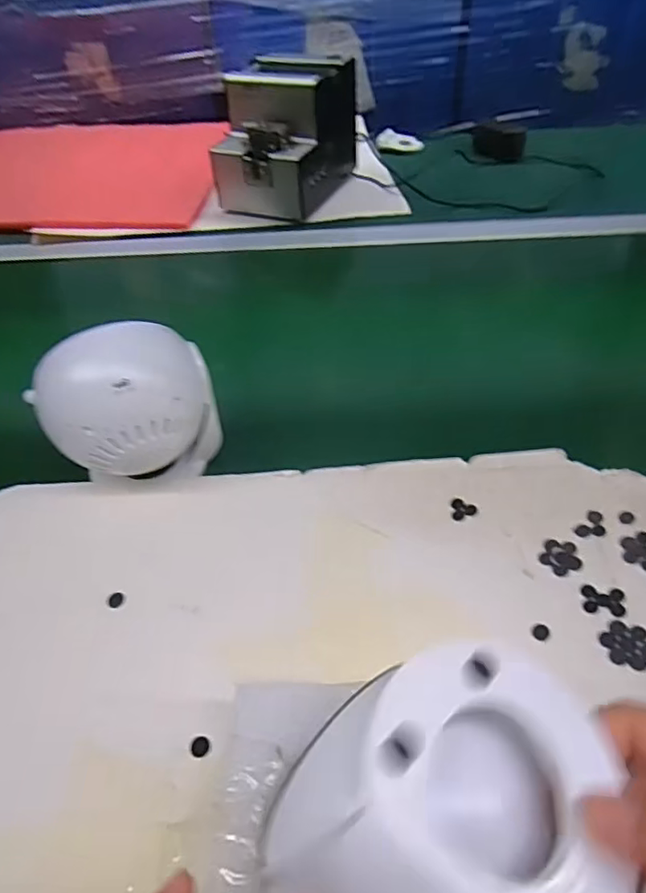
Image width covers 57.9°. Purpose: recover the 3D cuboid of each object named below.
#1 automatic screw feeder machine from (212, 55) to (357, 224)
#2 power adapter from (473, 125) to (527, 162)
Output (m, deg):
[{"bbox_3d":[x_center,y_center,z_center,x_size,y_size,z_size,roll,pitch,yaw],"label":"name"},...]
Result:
[{"bbox_3d":[-0.046,-0.409,0.768,0.127,0.142,0.184,16,48,18],"label":"automatic screw feeder machine"},{"bbox_3d":[0.266,-0.463,0.887,0.079,0.043,0.043,12,47,14],"label":"power adapter"}]

